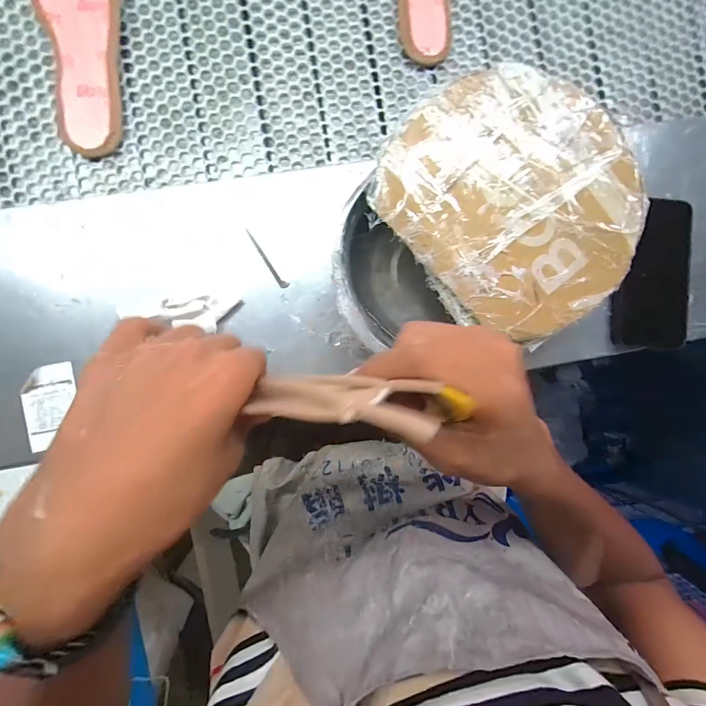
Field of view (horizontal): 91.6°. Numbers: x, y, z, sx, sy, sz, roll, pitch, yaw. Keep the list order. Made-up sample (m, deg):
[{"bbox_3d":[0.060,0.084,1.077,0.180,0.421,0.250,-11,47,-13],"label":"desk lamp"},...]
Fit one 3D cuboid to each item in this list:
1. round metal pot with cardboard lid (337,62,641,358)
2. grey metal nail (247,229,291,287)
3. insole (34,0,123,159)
[{"bbox_3d":[0.117,-0.129,0.332,0.252,0.094,0.219,5,88,-4],"label":"round metal pot with cardboard lid"},{"bbox_3d":[-0.088,-0.095,0.348,0.008,0.006,0.069,-35,90,-4],"label":"grey metal nail"},{"bbox_3d":[-0.276,-0.322,0.353,0.078,0.020,0.227,-8,88,-4],"label":"insole"}]

